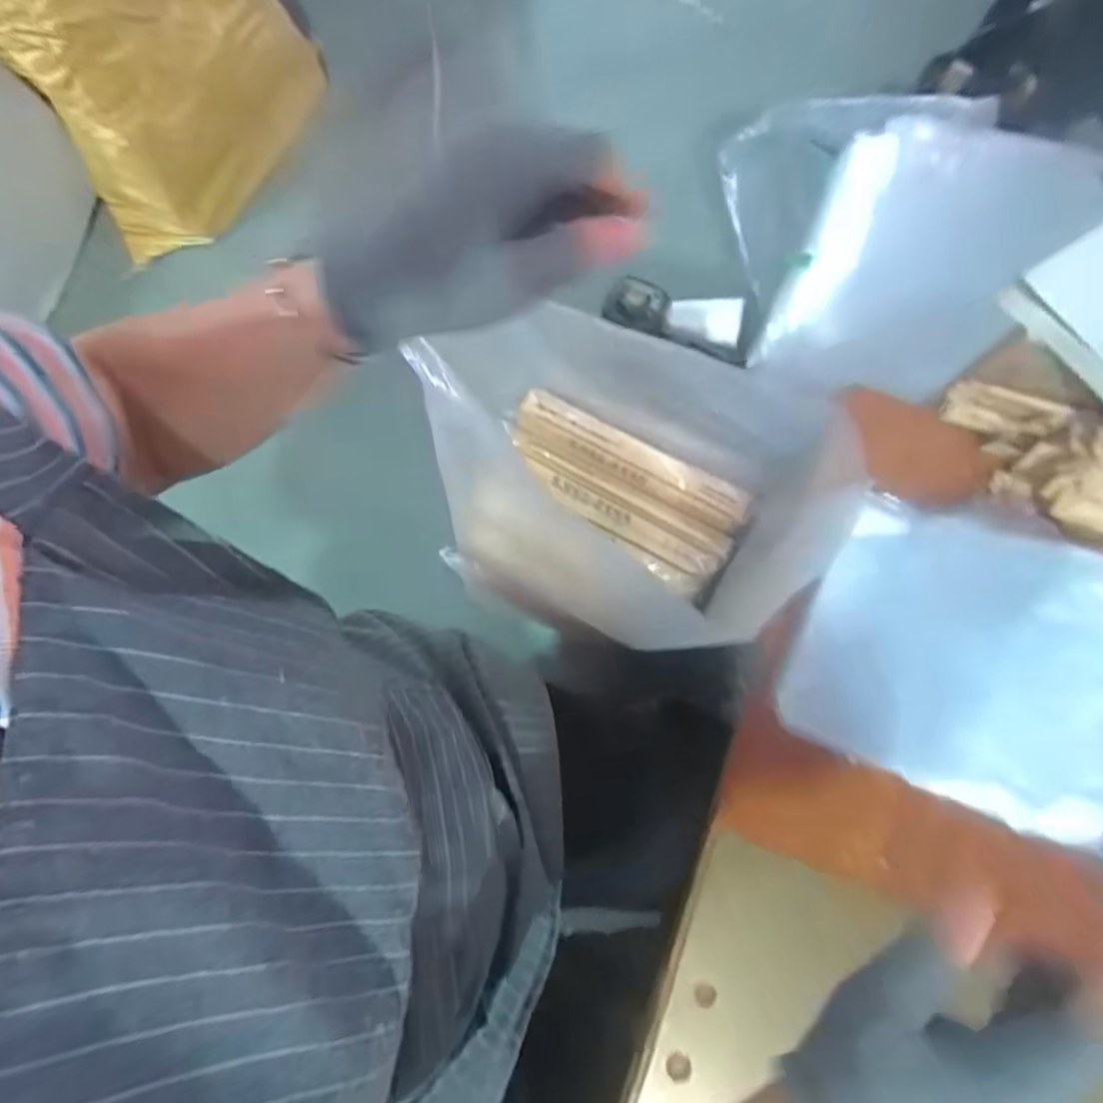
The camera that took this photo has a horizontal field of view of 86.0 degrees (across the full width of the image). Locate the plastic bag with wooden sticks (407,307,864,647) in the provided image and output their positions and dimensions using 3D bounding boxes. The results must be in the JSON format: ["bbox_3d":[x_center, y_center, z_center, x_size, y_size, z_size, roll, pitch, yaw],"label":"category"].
[{"bbox_3d":[0.049,-0.049,0.530,0.323,0.158,0.200,14,77,4],"label":"plastic bag with wooden sticks"}]

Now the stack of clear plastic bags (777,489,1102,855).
[{"bbox_3d":[0.298,0.075,0.424,0.211,0.024,0.195,22,82,24],"label":"stack of clear plastic bags"}]

